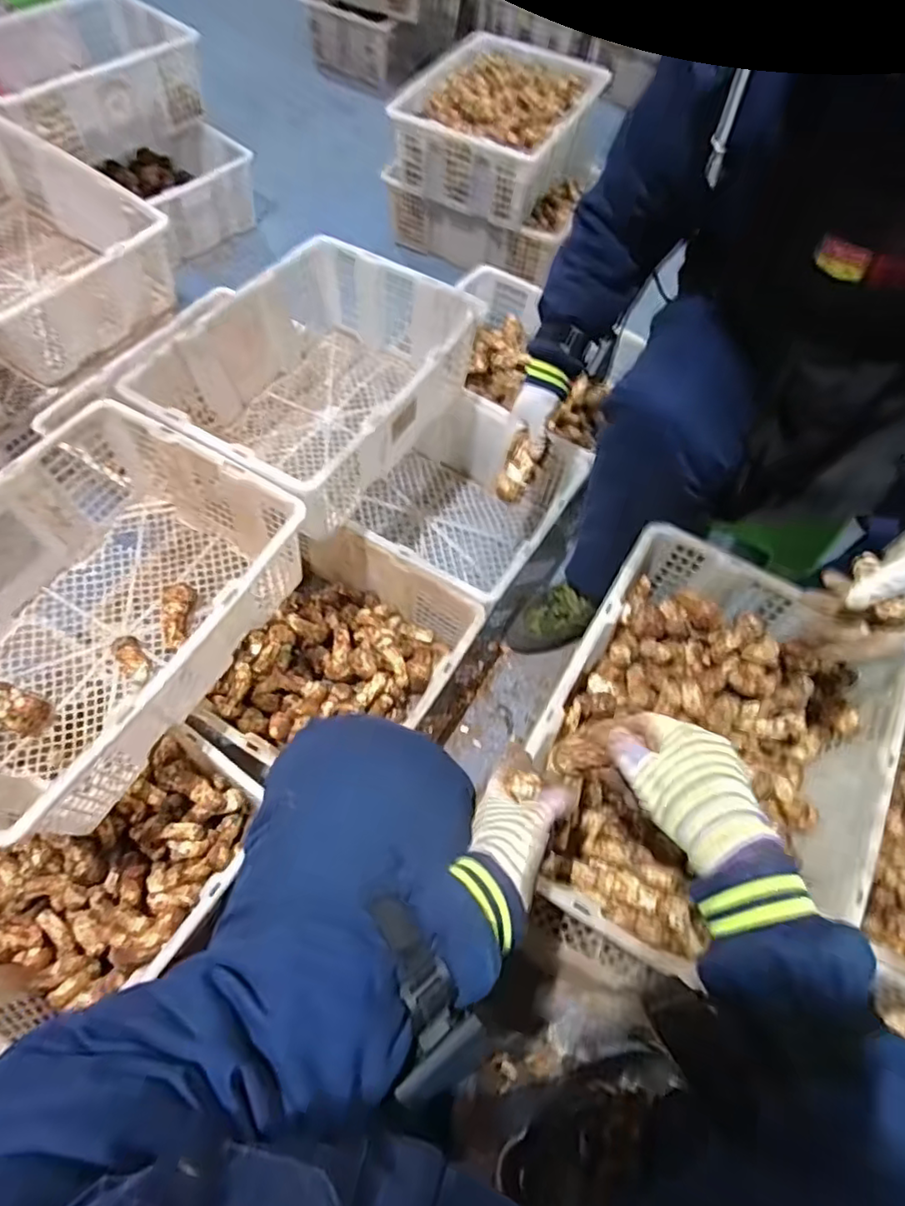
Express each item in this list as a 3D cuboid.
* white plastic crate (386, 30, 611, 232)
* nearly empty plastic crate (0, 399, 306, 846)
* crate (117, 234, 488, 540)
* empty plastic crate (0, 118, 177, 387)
[{"bbox_3d":[0.119,-1.138,1.431,0.385,0.161,0.539,25,63,9],"label":"white plastic crate"},{"bbox_3d":[-0.457,0.018,0.777,0.369,0.202,0.482,26,63,10],"label":"nearly empty plastic crate"},{"bbox_3d":[-0.237,-0.372,0.986,0.402,0.186,0.503,29,64,11],"label":"crate"},{"bbox_3d":[-0.800,-0.647,1.096,0.486,0.196,0.387,36,65,14],"label":"empty plastic crate"}]

